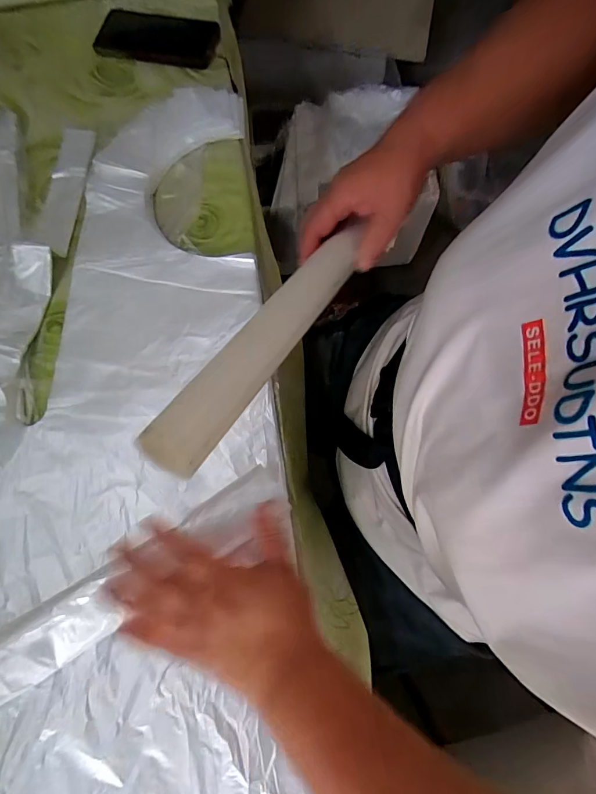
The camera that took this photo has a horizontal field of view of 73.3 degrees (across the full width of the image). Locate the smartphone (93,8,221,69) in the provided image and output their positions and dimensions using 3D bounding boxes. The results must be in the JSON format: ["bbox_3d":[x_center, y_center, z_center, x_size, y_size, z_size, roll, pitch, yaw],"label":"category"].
[{"bbox_3d":[-0.198,-0.501,0.560,0.163,0.015,0.089,10,74,5],"label":"smartphone"}]

